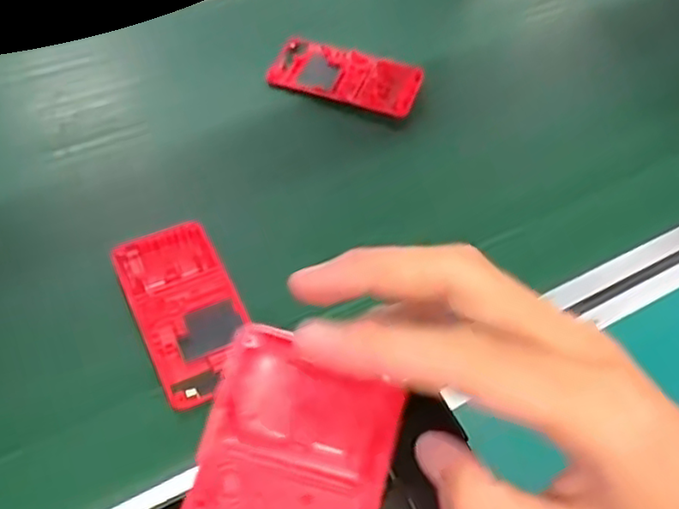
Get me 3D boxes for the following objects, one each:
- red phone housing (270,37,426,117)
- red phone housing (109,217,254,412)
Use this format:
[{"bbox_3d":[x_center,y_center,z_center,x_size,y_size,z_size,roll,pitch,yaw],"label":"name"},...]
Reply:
[{"bbox_3d":[0.005,-0.151,0.564,0.123,0.014,0.062,17,54,8],"label":"red phone housing"},{"bbox_3d":[-0.095,0.032,0.422,0.062,0.012,0.119,-20,58,-19],"label":"red phone housing"}]

